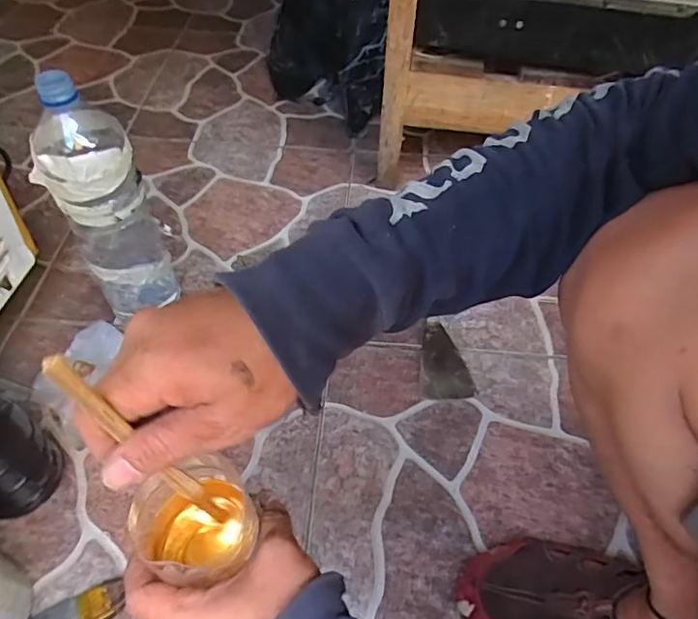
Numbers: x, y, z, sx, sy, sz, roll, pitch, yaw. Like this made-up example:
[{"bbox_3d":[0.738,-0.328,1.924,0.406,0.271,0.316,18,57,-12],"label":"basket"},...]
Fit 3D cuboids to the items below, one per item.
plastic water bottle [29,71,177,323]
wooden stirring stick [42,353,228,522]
[{"bbox_3d":[-0.255,-0.100,0.578,0.096,0.279,0.082,-19,51,-19],"label":"plastic water bottle"},{"bbox_3d":[-0.094,0.075,0.271,0.010,0.193,0.008,-36,58,-18],"label":"wooden stirring stick"}]

